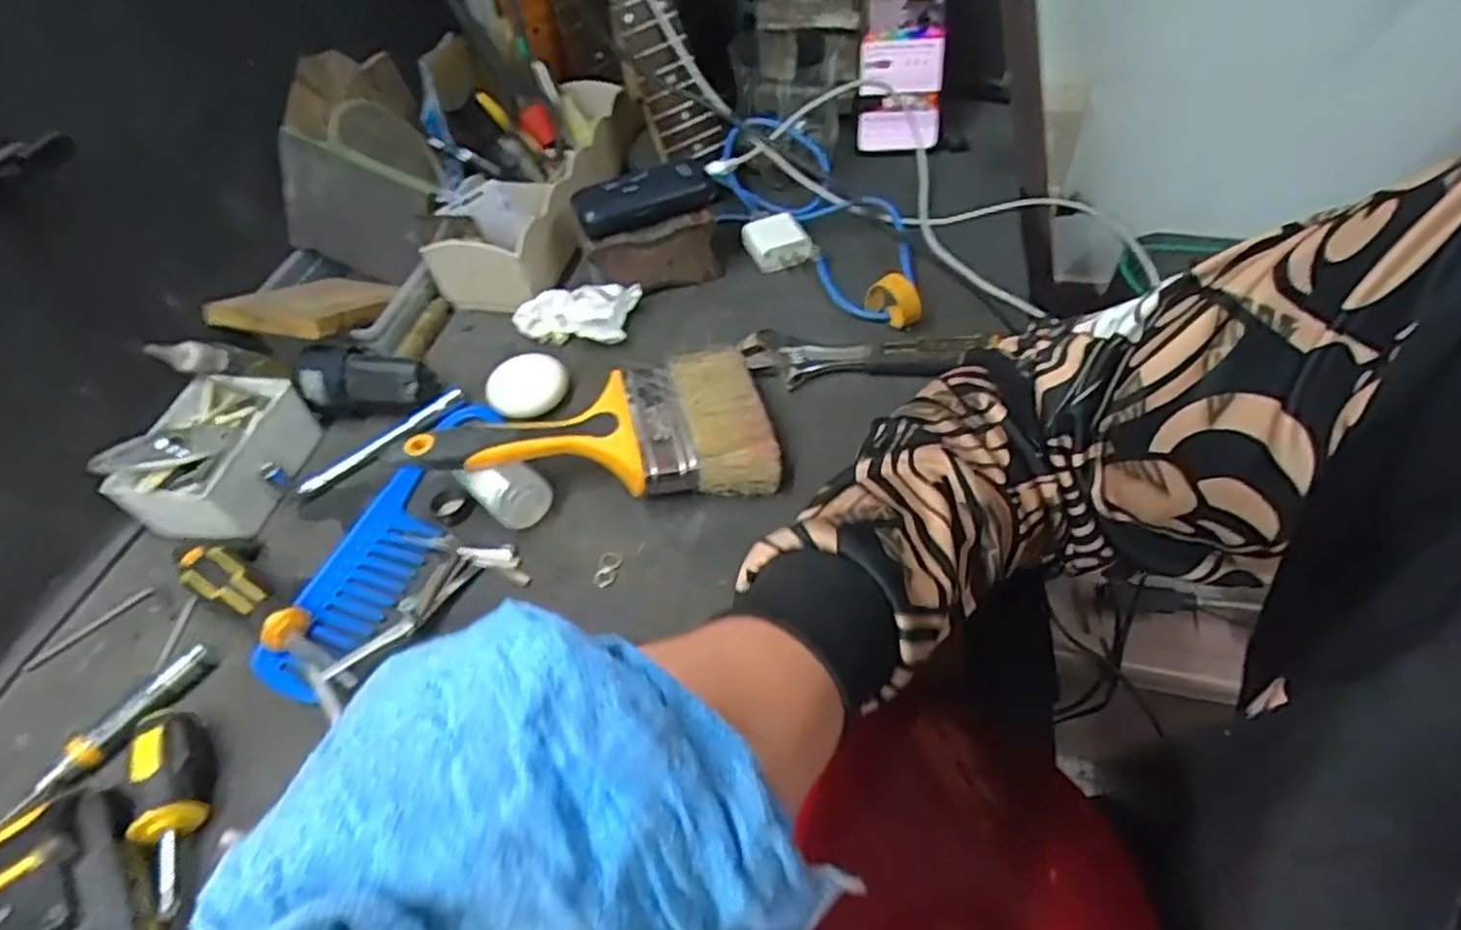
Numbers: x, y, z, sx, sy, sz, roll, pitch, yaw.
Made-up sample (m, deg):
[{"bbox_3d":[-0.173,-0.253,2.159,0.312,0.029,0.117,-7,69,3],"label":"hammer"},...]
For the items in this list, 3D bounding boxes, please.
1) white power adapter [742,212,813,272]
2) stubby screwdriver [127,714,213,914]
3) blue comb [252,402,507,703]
[{"bbox_3d":[0.038,-0.184,0.609,0.046,0.028,0.036,-21,52,-11],"label":"white power adapter"},{"bbox_3d":[-0.271,0.166,0.359,0.029,0.032,0.093,-24,53,-13],"label":"stubby screwdriver"},{"bbox_3d":[-0.214,0.040,0.467,0.057,0.012,0.215,12,54,15],"label":"blue comb"}]

